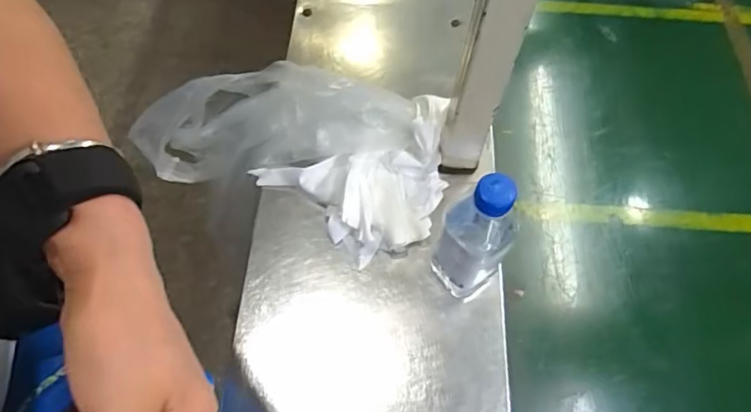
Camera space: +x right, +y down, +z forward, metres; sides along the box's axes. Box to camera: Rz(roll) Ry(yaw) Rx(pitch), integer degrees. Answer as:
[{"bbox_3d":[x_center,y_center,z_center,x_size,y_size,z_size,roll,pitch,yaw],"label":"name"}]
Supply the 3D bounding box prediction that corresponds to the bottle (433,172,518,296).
[{"bbox_3d":[0.095,0.025,0.475,0.056,0.153,0.067,32,65,14],"label":"bottle"}]

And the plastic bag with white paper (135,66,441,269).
[{"bbox_3d":[-0.125,-0.076,0.620,0.408,0.141,0.176,14,60,26],"label":"plastic bag with white paper"}]

